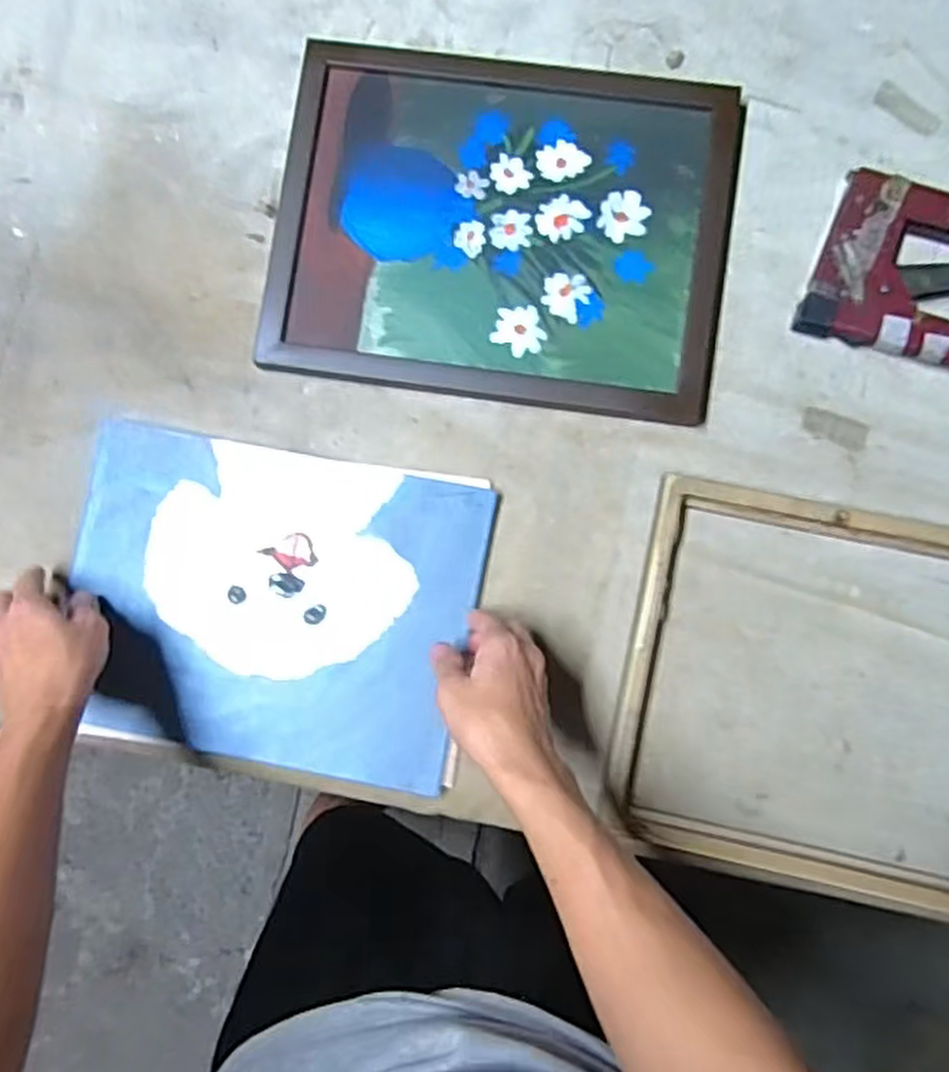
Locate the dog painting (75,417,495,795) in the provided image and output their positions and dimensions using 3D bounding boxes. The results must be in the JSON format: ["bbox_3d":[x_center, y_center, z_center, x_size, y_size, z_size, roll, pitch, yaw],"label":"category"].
[{"bbox_3d":[-0.152,0.050,0.581,0.299,0.019,0.232,9,85,4],"label":"dog painting"}]

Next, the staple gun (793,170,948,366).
[{"bbox_3d":[0.346,-0.191,0.569,0.181,0.024,0.122,17,86,5],"label":"staple gun"}]

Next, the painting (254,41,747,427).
[{"bbox_3d":[0.023,-0.240,0.594,0.339,0.018,0.266,8,85,4],"label":"painting"}]

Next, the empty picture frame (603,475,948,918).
[{"bbox_3d":[0.280,0.118,0.546,0.342,0.014,0.270,11,85,5],"label":"empty picture frame"}]

